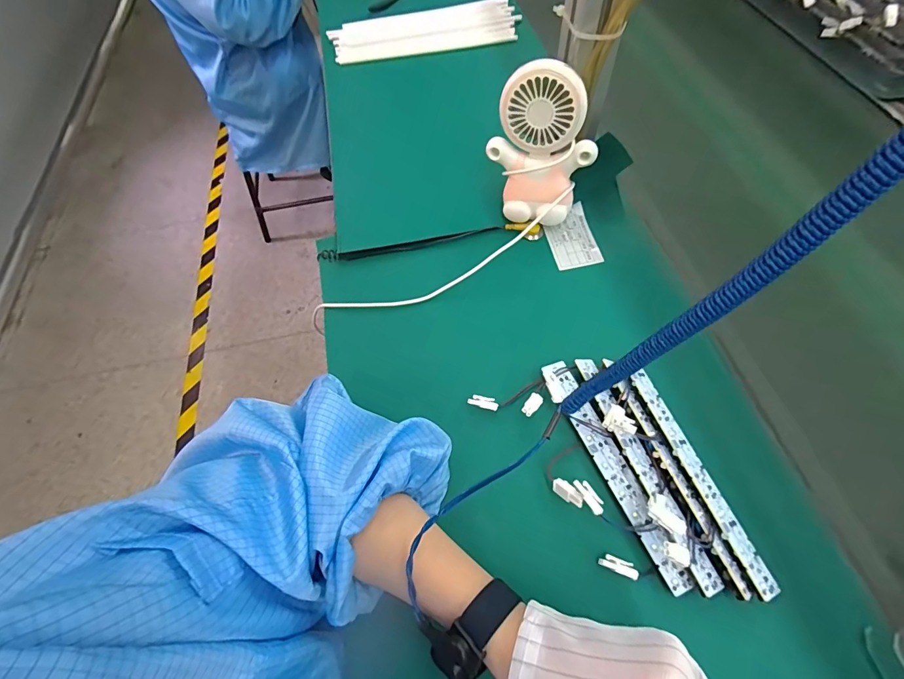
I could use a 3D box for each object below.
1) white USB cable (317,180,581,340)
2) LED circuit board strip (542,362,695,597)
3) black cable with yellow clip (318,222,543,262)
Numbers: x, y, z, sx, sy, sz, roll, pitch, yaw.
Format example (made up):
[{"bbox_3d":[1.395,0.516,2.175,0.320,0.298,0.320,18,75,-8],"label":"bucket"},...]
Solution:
[{"bbox_3d":[-0.006,-0.084,0.426,0.305,0.045,0.053,-21,61,-8],"label":"white USB cable"},{"bbox_3d":[0.130,0.100,0.336,0.023,0.007,0.189,-22,61,-9],"label":"LED circuit board strip"},{"bbox_3d":[-0.024,-0.110,0.472,0.255,0.010,0.020,-9,60,-1],"label":"black cable with yellow clip"}]

